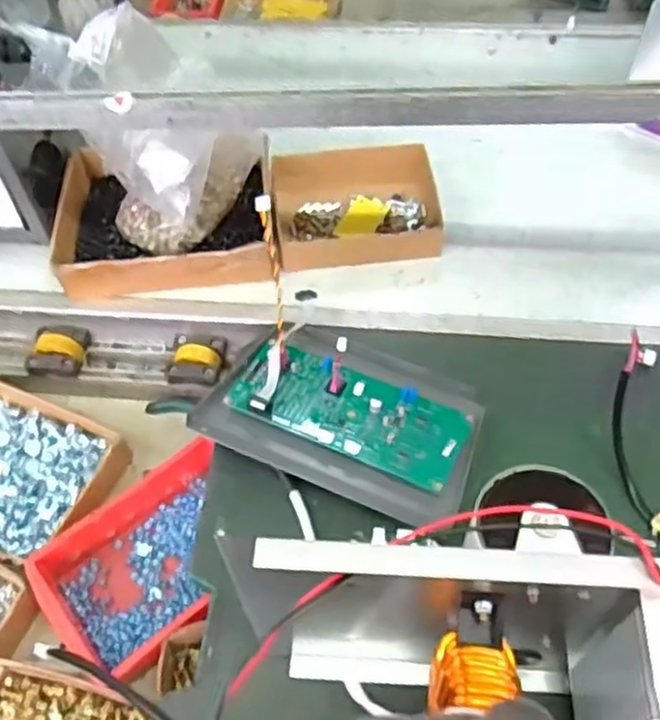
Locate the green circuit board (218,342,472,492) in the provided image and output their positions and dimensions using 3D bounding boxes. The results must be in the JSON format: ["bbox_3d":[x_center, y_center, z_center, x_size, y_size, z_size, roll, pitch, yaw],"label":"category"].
[{"bbox_3d":[0.016,0.041,0.633,0.199,0.021,0.085,21,59,17],"label":"green circuit board"}]

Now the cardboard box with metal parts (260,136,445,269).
[{"bbox_3d":[0.025,-0.175,0.806,0.186,0.043,0.156,-7,56,-3],"label":"cardboard box with metal parts"}]

